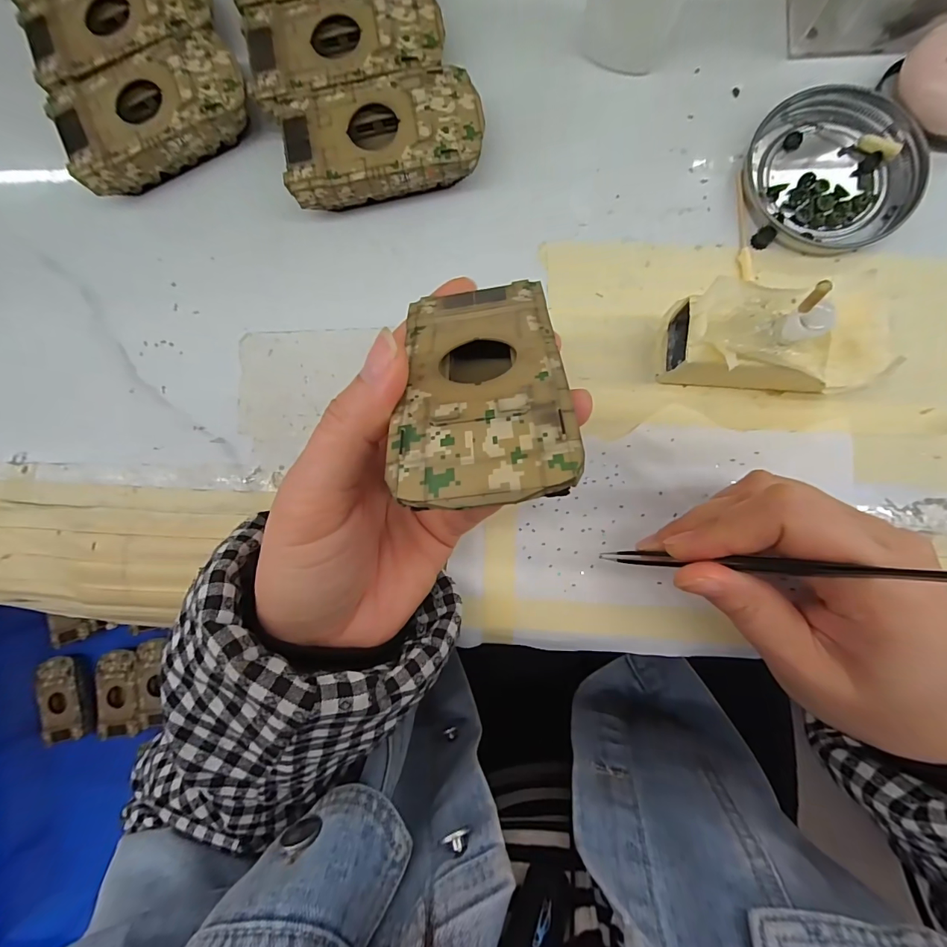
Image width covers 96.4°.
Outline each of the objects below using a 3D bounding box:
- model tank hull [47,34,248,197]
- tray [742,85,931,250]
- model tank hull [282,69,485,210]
[{"bbox_3d":[-0.164,-0.187,0.224,0.093,0.028,0.048,-25,85,2],"label":"model tank hull"},{"bbox_3d":[0.174,-0.149,0.205,0.075,0.008,0.075,0,86,4],"label":"tray"},{"bbox_3d":[-0.043,-0.163,0.214,0.094,0.027,0.049,-10,85,4],"label":"model tank hull"}]

